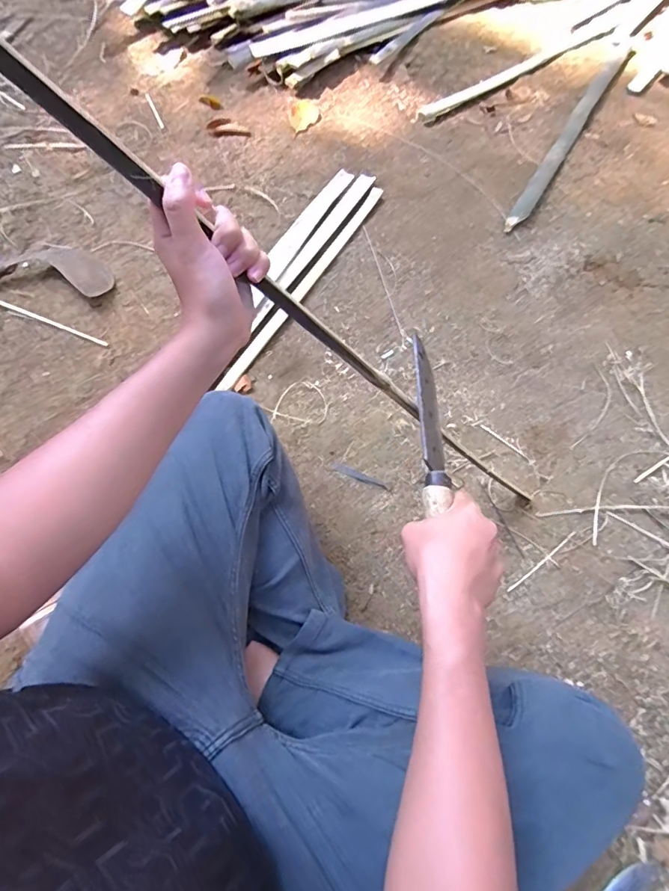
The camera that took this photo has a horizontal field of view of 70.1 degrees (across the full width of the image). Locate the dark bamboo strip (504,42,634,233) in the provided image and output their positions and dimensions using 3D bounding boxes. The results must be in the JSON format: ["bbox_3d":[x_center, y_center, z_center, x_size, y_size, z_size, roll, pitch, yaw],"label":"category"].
[{"bbox_3d":[0.614,-0.821,1.197,0.040,0.025,0.911,30,68,10],"label":"dark bamboo strip"}]

